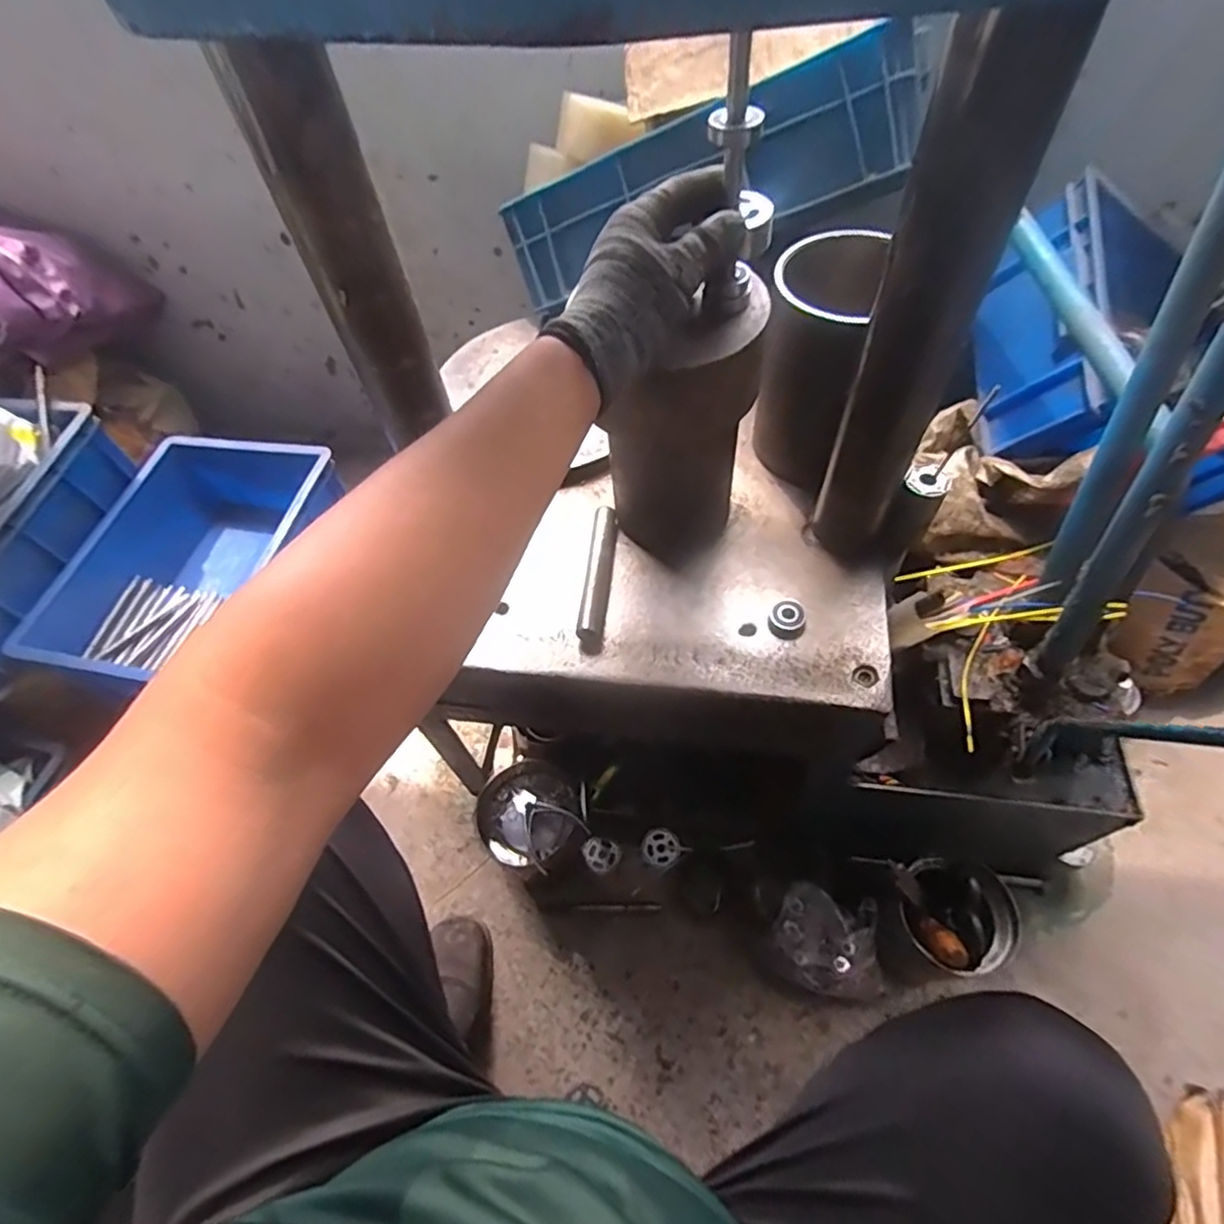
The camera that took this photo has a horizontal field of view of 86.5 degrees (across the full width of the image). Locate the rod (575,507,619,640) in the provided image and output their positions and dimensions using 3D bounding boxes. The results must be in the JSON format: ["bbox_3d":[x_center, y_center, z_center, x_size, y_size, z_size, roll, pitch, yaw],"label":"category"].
[{"bbox_3d":[-0.011,-0.037,0.606,0.020,0.021,0.142,4,58,7],"label":"rod"}]

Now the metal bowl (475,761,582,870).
[{"bbox_3d":[-0.101,0.246,0.796,0.113,0.044,0.122,-2,57,3],"label":"metal bowl"}]

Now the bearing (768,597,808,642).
[{"bbox_3d":[0.155,0.005,0.568,0.031,0.015,0.034,-2,57,3],"label":"bearing"}]

